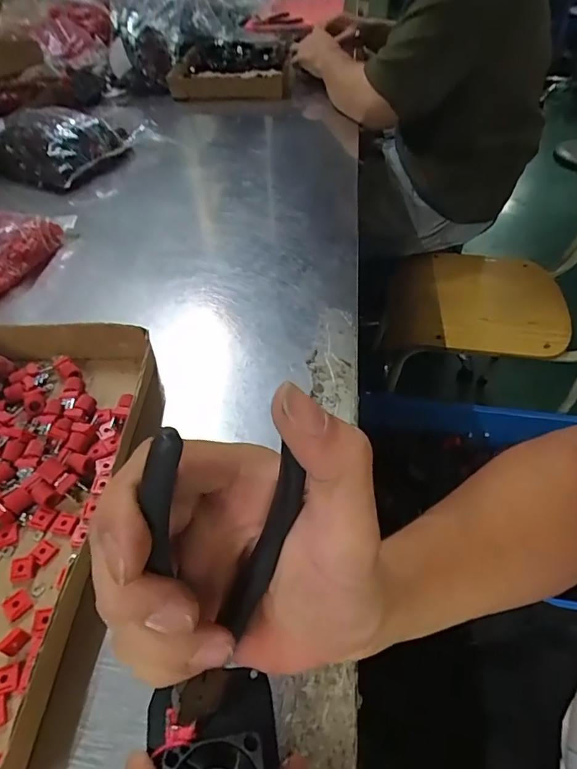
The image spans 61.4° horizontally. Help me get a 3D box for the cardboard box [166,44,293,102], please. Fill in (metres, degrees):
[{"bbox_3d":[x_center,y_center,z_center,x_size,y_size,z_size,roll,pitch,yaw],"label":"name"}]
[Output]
[{"bbox_3d":[-0.113,-0.645,0.992,0.234,0.046,0.246,1,46,3],"label":"cardboard box"}]

